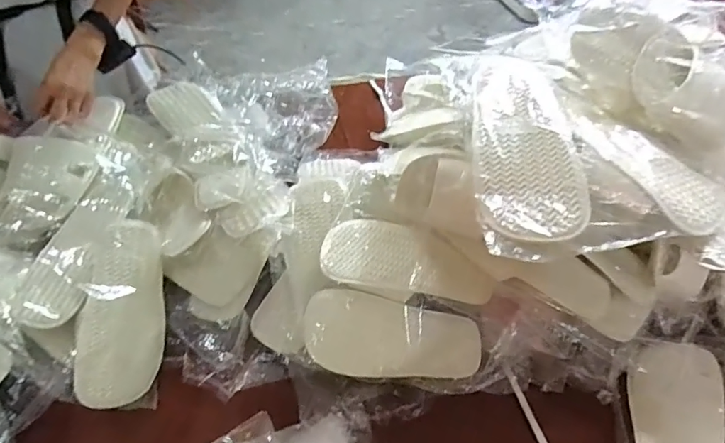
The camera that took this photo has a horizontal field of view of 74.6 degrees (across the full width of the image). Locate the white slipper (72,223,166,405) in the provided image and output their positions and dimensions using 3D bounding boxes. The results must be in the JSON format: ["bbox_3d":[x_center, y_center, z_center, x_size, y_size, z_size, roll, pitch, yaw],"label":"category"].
[{"bbox_3d":[-0.305,0.113,0.615,0.098,0.041,0.231,11,71,-36],"label":"white slipper"}]

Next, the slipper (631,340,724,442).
[{"bbox_3d":[0.374,0.244,0.567,0.093,0.043,0.214,21,51,14],"label":"slipper"}]

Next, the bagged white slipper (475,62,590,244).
[{"bbox_3d":[0.177,-0.089,0.541,0.105,0.048,0.263,3,49,-1],"label":"bagged white slipper"}]

